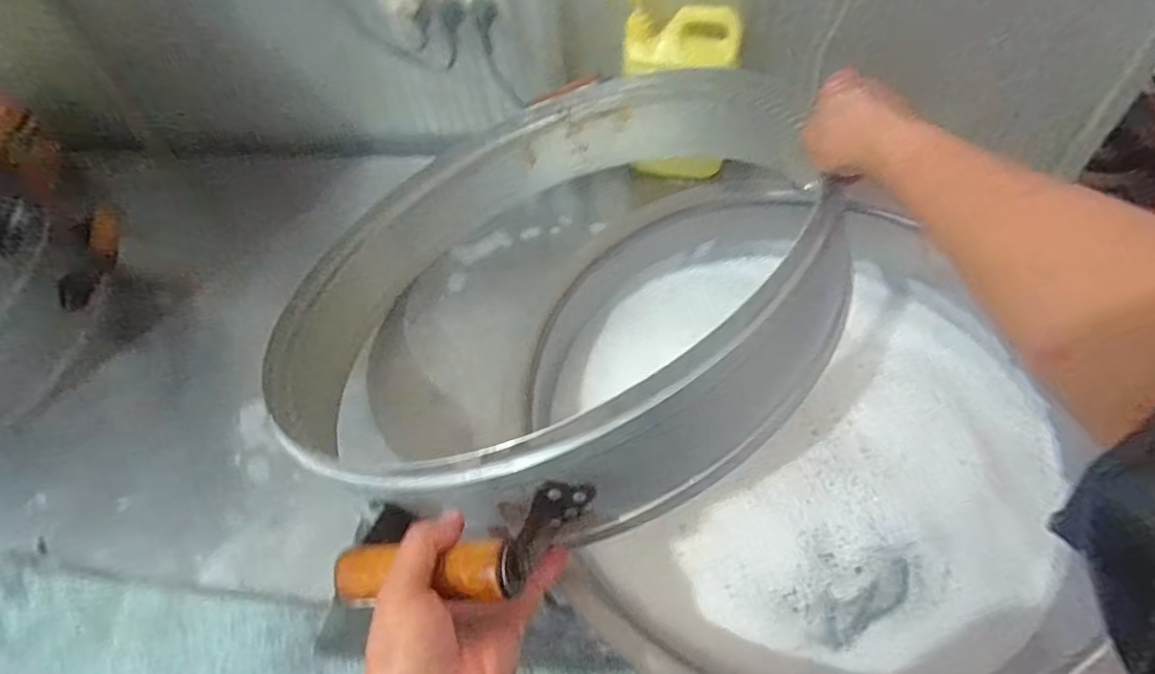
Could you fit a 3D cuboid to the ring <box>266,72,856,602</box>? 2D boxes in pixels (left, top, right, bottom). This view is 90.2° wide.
[{"bbox_3d":[-0.033,-0.075,0.579,0.543,0.117,0.546,-17,38,13],"label":"ring"}]

